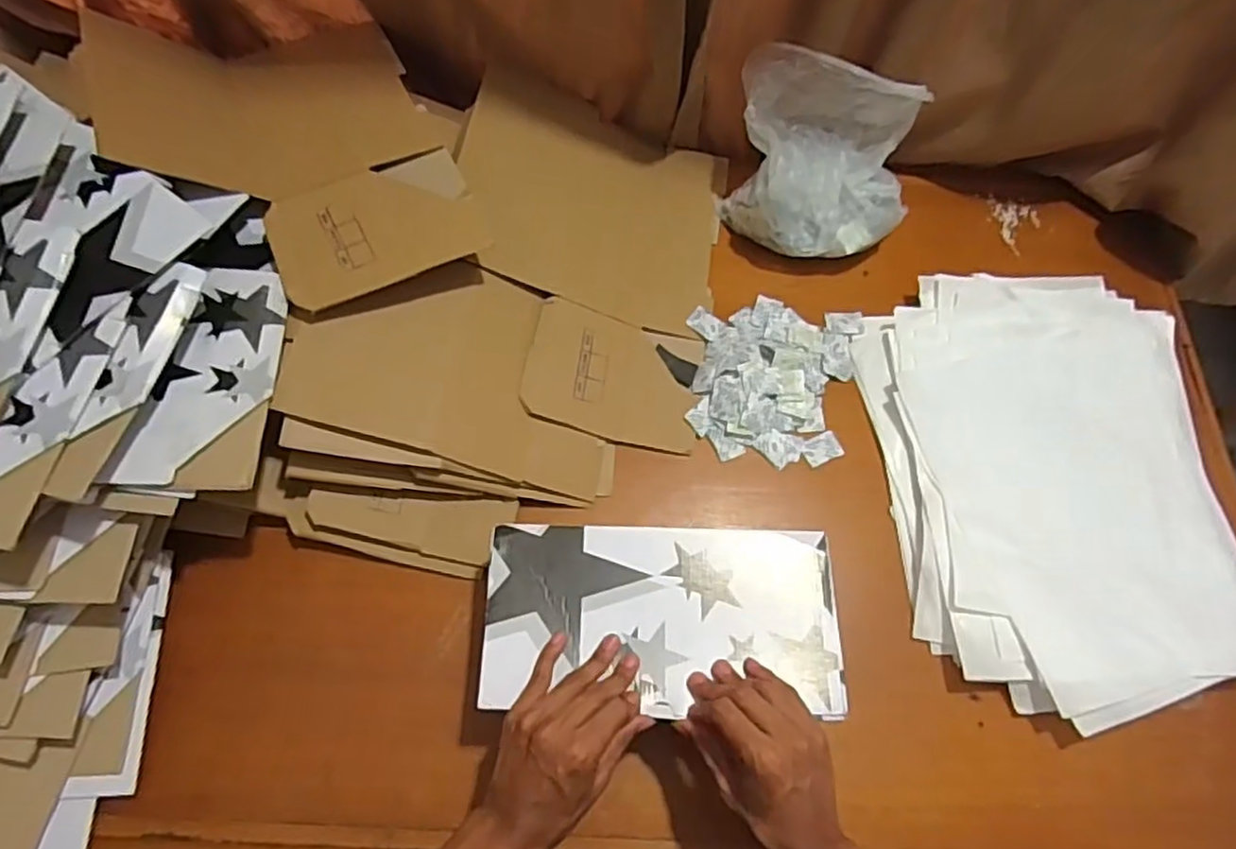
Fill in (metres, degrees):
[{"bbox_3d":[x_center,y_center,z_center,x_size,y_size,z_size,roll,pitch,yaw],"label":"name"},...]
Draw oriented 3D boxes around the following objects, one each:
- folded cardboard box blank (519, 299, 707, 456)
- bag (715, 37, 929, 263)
[{"bbox_3d":[-0.003,-0.051,0.735,0.178,0.011,0.132,16,69,-11],"label":"folded cardboard box blank"},{"bbox_3d":[0.227,-0.283,0.764,0.208,0.154,0.154,11,67,2],"label":"bag"}]

